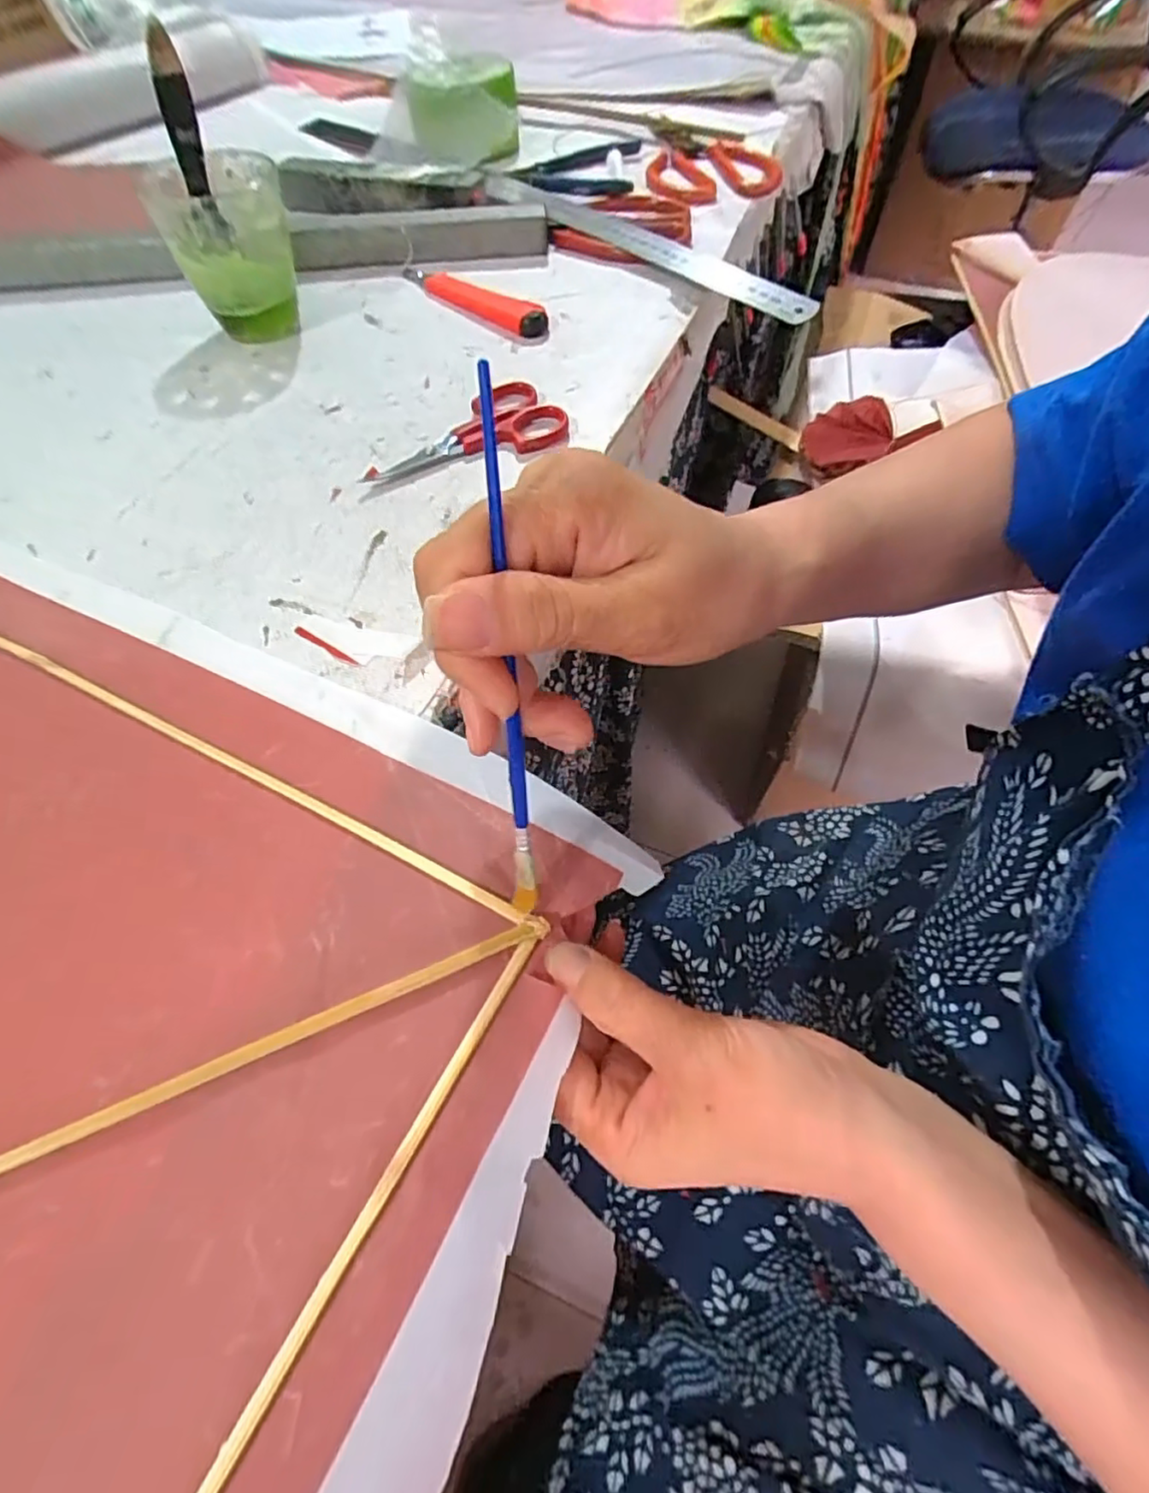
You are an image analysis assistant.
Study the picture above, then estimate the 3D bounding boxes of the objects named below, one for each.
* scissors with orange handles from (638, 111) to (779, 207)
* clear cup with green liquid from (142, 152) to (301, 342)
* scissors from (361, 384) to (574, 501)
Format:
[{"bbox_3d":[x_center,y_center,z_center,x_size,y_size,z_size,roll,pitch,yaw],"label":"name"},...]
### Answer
[{"bbox_3d":[0.121,-0.536,0.580,0.113,0.007,0.206,-1,59,1],"label":"scissors with orange handles"},{"bbox_3d":[-0.224,-0.331,0.428,0.076,0.086,0.087,-20,60,-11],"label":"clear cup with green liquid"},{"bbox_3d":[-0.067,-0.182,0.375,0.122,0.010,0.057,-20,60,-10],"label":"scissors"}]

